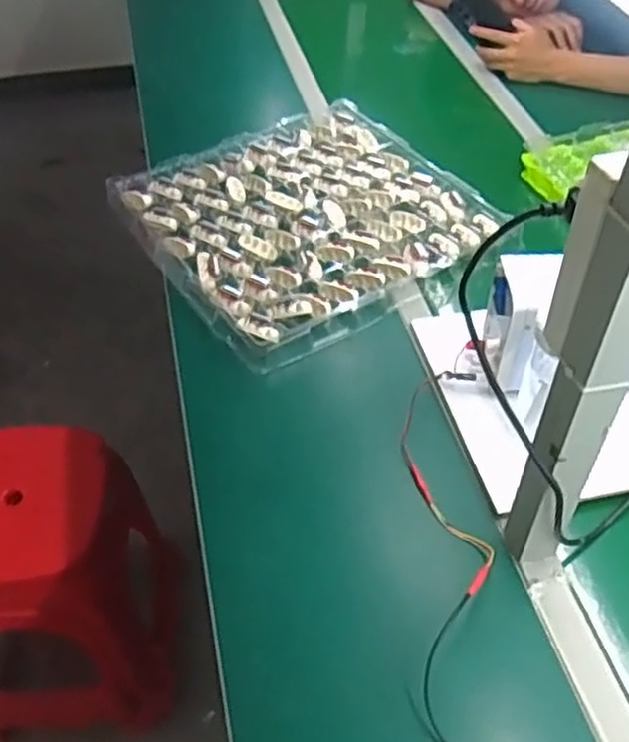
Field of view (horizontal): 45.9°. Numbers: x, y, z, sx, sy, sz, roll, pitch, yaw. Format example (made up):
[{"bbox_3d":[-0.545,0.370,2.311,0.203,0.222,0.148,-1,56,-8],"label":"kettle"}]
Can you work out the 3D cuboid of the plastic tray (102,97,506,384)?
[{"bbox_3d":[-0.012,-0.222,1.078,0.442,0.041,0.427,-31,55,-22],"label":"plastic tray"}]

